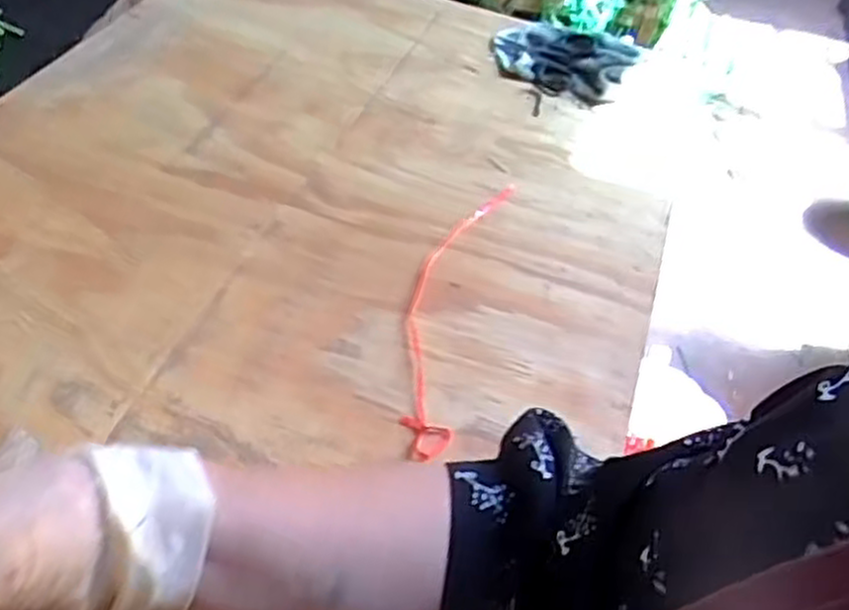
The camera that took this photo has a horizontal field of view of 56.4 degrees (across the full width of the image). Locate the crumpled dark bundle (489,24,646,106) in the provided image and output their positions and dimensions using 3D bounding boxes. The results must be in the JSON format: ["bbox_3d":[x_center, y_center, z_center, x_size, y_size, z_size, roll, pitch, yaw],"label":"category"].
[{"bbox_3d":[0.146,-0.272,0.861,0.162,0.039,0.094,27,48,20],"label":"crumpled dark bundle"}]

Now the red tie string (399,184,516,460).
[{"bbox_3d":[0.020,-0.010,0.609,0.055,0.008,0.308,13,46,5],"label":"red tie string"}]

